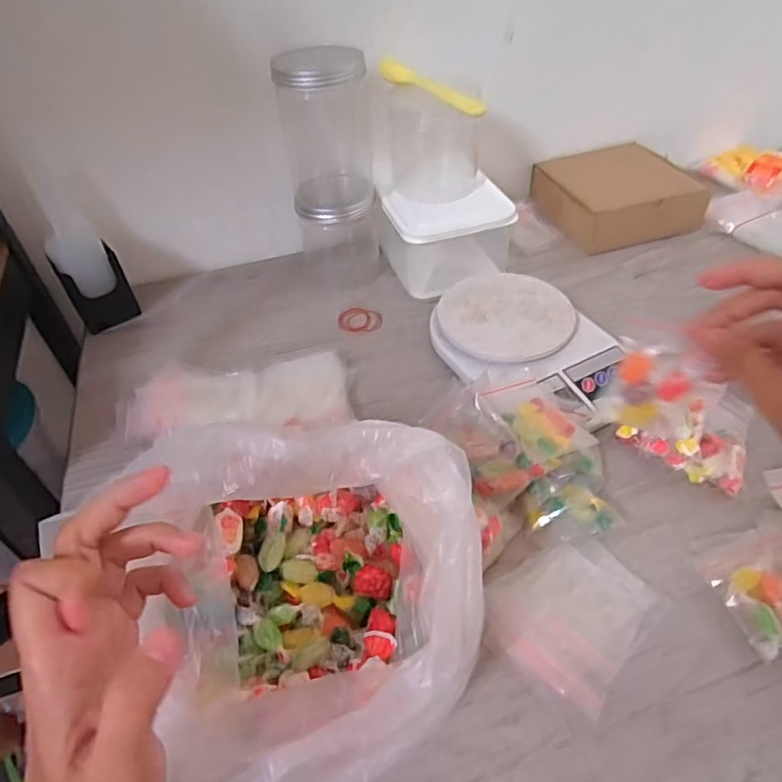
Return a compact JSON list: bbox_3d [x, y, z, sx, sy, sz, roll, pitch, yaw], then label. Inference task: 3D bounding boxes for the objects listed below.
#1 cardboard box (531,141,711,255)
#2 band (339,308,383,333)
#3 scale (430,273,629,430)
[{"bbox_3d":[0.285,-0.250,0.710,0.170,0.051,0.163,-13,46,-8],"label":"cardboard box"},{"bbox_3d":[-0.034,-0.080,0.616,0.048,0.004,0.042,-2,45,3],"label":"band"},{"bbox_3d":[0.129,-0.045,0.544,0.147,0.035,0.203,-19,47,-14],"label":"scale"}]

